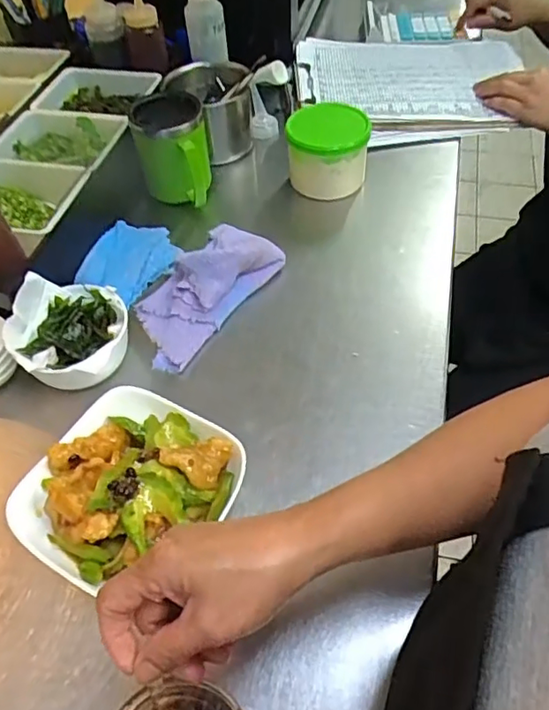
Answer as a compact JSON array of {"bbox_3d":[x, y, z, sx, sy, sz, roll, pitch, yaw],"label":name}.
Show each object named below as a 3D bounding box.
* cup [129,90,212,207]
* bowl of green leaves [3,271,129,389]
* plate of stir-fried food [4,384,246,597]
[{"bbox_3d":[-0.120,-0.244,0.688,0.081,0.098,0.089,-2,51,2],"label":"cup"},{"bbox_3d":[-0.189,-0.016,0.541,0.102,0.065,0.102,-2,51,2],"label":"bowl of green leaves"},{"bbox_3d":[-0.110,0.103,0.445,0.148,0.060,0.146,20,54,19],"label":"plate of stir-fried food"}]

